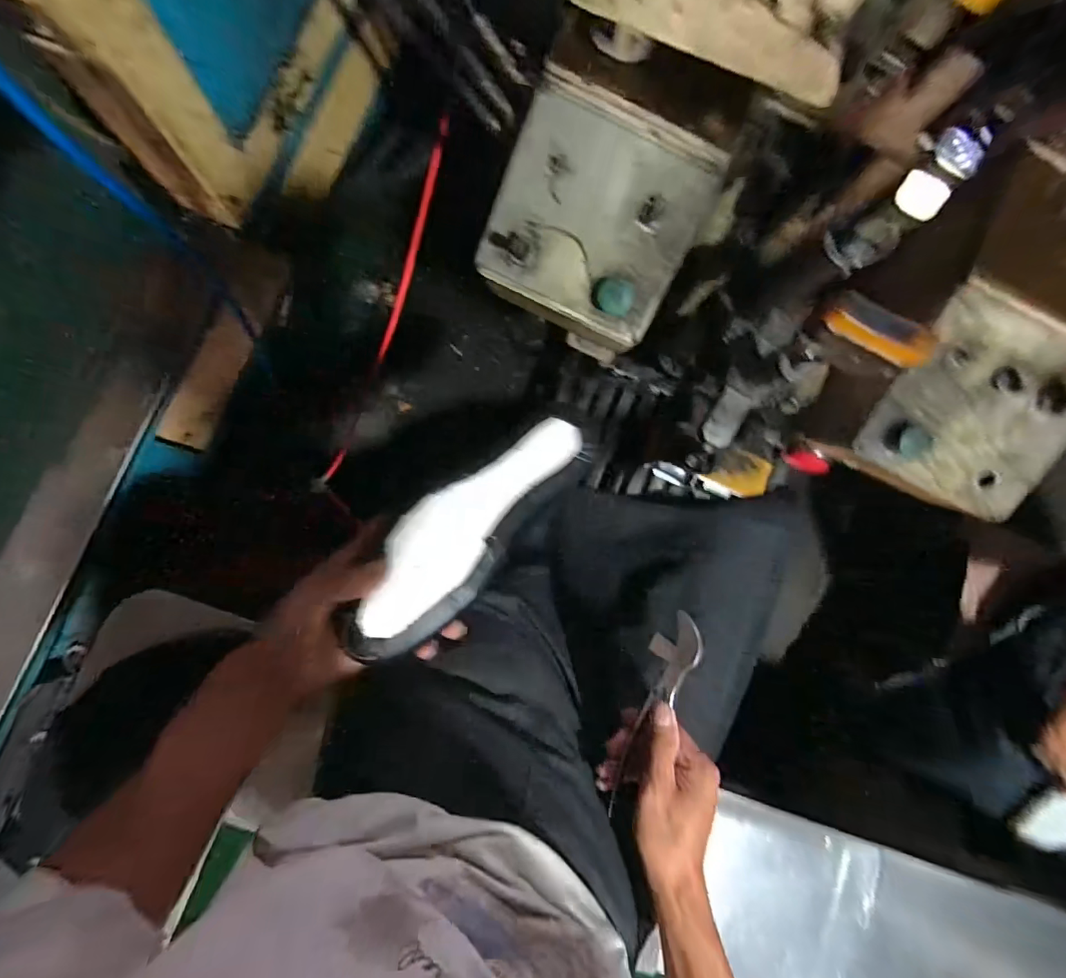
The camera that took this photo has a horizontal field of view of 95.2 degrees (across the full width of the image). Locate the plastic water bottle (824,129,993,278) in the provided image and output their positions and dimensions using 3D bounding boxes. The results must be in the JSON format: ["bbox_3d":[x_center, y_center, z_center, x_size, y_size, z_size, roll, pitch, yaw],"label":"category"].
[{"bbox_3d":[0.354,-0.271,0.475,0.056,0.145,0.052,-35,89,-8],"label":"plastic water bottle"}]

